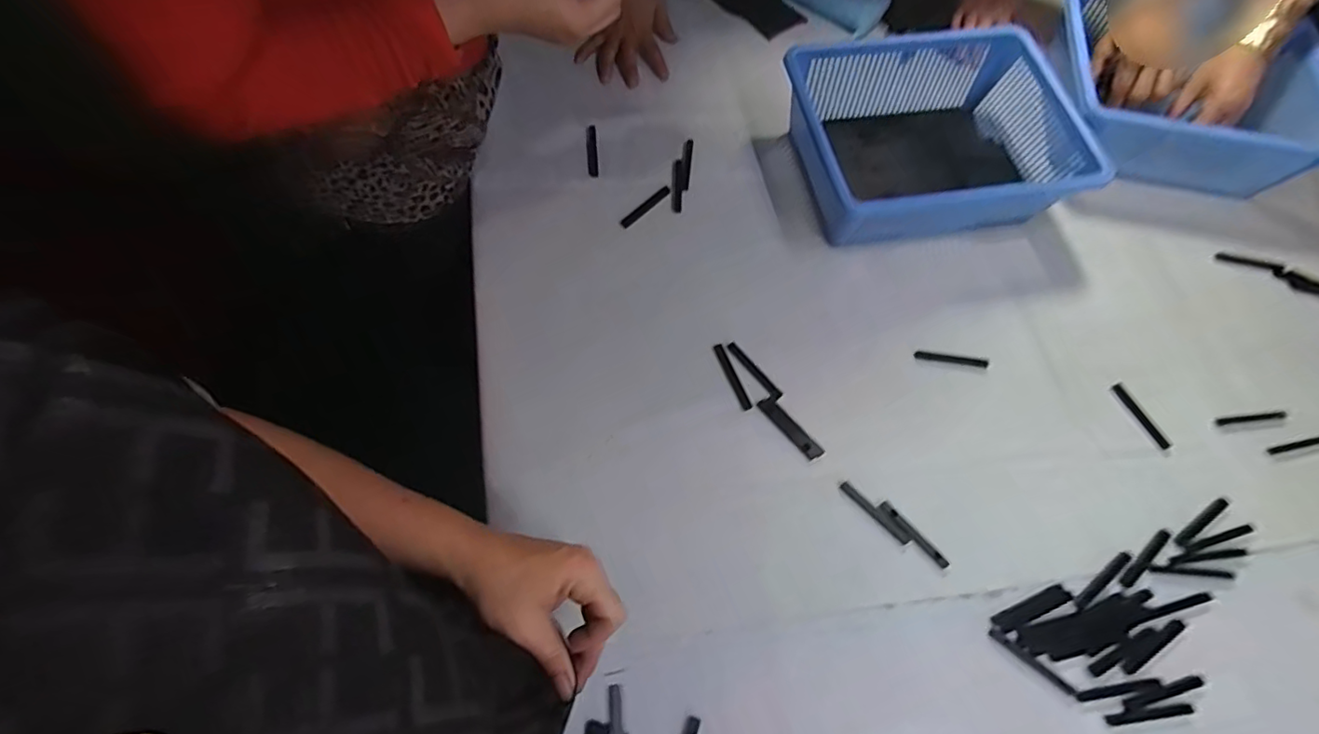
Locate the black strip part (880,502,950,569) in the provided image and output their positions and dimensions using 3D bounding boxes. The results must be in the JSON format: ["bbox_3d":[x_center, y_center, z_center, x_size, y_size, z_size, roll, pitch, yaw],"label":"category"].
[{"bbox_3d":[0.235,0.155,0.520,0.010,0.004,0.074,-38,73,-18],"label":"black strip part"}]

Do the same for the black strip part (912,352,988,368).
[{"bbox_3d":[0.311,-0.008,0.599,0.078,0.004,0.009,8,66,0],"label":"black strip part"}]

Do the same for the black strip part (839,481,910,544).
[{"bbox_3d":[0.202,0.136,0.526,0.074,0.004,0.009,43,70,15],"label":"black strip part"}]

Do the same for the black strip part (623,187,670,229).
[{"bbox_3d":[-0.016,-0.188,0.659,0.010,0.004,0.074,43,70,15],"label":"black strip part"}]

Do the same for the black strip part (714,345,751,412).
[{"bbox_3d":[0.074,0.010,0.573,0.010,0.004,0.075,-19,68,-11],"label":"black strip part"}]

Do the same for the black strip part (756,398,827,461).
[{"bbox_3d":[0.130,0.061,0.556,0.017,0.006,0.076,-38,73,-18],"label":"black strip part"}]

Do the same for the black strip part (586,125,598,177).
[{"bbox_3d":[-0.082,-0.263,0.691,0.012,0.007,0.078,-4,66,-5],"label":"black strip part"}]

